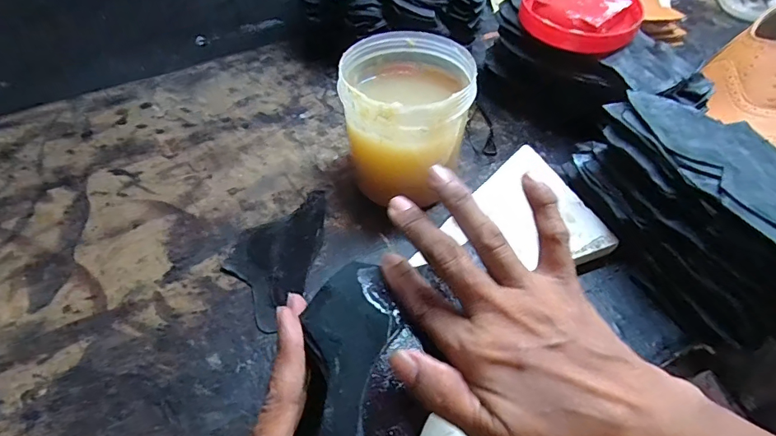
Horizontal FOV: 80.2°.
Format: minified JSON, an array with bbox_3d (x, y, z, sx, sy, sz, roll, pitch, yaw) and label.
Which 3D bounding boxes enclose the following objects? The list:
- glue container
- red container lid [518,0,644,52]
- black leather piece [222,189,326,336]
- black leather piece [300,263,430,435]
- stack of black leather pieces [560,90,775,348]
[{"bbox_3d":[0.018,-0.091,0.449,0.113,0.129,0.118,0,49,0],"label":"glue container"},{"bbox_3d":[0.200,-0.218,0.483,0.109,0.029,0.116,0,49,0],"label":"red container lid"},{"bbox_3d":[-0.106,0.030,0.429,0.076,0.005,0.152,8,49,7],"label":"black leather piece"},{"bbox_3d":[-0.011,0.079,0.236,0.053,0.008,0.122,-6,57,-5],"label":"black leather piece"},{"bbox_3d":[0.261,-0.007,0.383,0.104,0.103,0.233,-19,51,-16],"label":"stack of black leather pieces"}]

